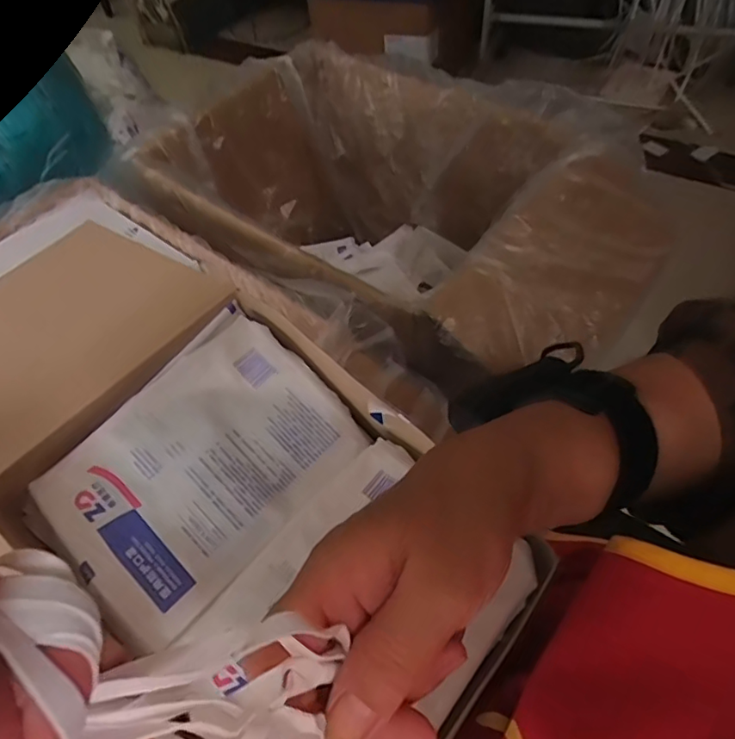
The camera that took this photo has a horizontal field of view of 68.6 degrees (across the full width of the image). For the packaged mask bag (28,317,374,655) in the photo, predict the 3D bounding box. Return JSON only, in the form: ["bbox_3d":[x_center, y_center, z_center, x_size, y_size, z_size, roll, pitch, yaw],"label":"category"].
[{"bbox_3d":[-0.098,0.057,0.334,0.176,0.012,0.122,-40,78,-23],"label":"packaged mask bag"}]

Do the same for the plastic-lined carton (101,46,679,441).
[{"bbox_3d":[0.027,-0.183,0.921,0.754,0.399,0.531,37,64,27],"label":"plastic-lined carton"}]

